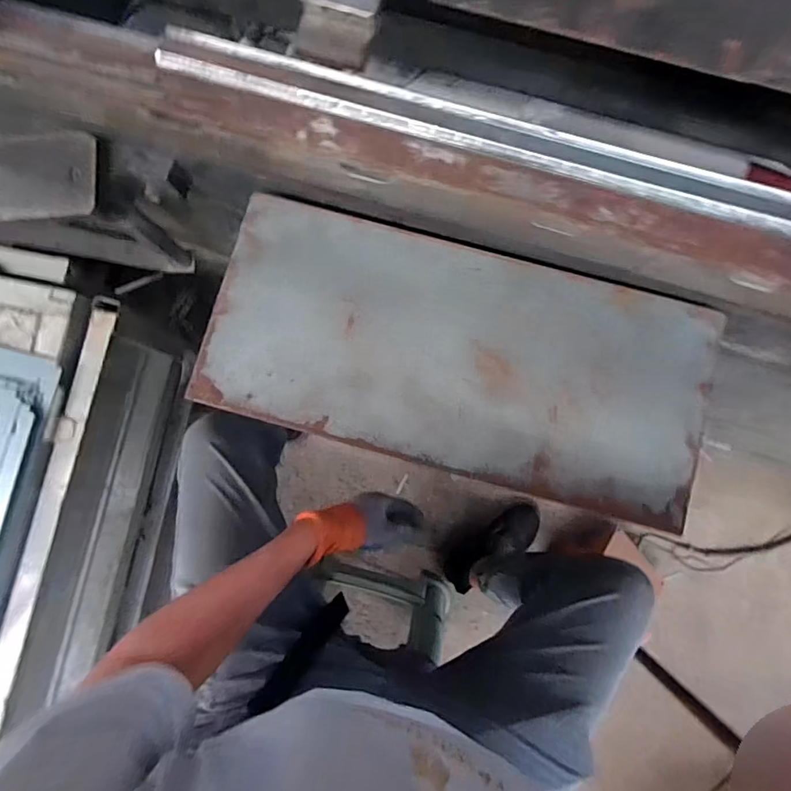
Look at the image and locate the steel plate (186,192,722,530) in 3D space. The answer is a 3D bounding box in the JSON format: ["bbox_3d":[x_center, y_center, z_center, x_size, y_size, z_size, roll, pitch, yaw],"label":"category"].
[{"bbox_3d":[0.068,-0.047,0.502,0.540,0.014,0.247,15,85,2],"label":"steel plate"}]

